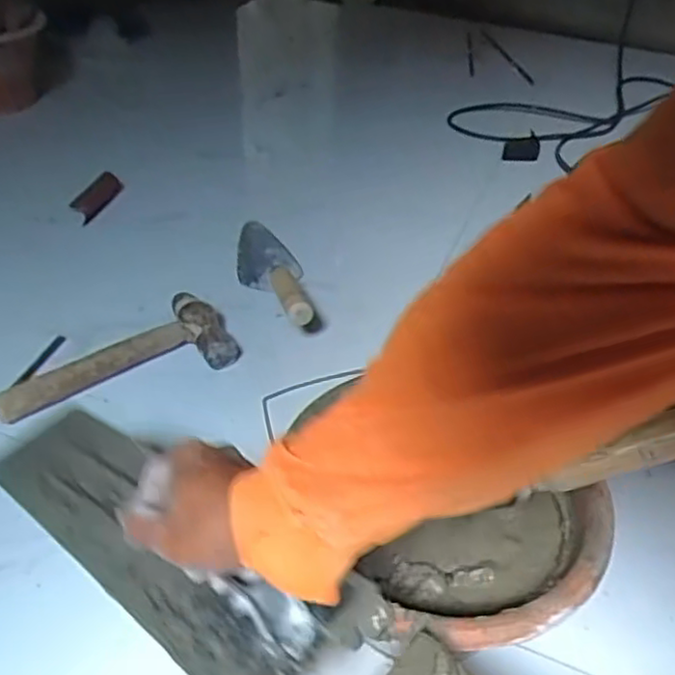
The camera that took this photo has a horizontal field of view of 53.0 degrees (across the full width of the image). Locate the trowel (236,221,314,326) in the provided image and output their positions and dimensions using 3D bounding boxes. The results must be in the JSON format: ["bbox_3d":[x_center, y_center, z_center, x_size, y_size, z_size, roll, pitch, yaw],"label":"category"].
[{"bbox_3d":[-0.083,-0.091,0.942,0.092,0.058,0.288,-10,25,-14],"label":"trowel"}]

